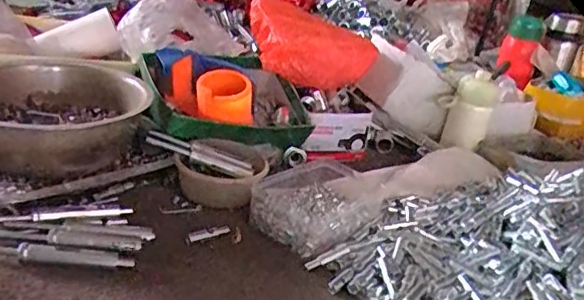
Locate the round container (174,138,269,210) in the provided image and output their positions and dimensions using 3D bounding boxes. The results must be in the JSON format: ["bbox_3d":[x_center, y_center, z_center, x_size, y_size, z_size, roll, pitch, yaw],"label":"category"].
[{"bbox_3d":[-0.090,0.030,0.711,0.112,0.054,0.112,5,25,-2],"label":"round container"}]

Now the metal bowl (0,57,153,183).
[{"bbox_3d":[-0.290,-0.025,0.678,0.214,0.109,0.218,5,25,-2],"label":"metal bowl"}]

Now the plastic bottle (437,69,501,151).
[{"bbox_3d":[0.290,-0.061,0.928,0.063,0.126,0.066,-10,29,-35],"label":"plastic bottle"}]

